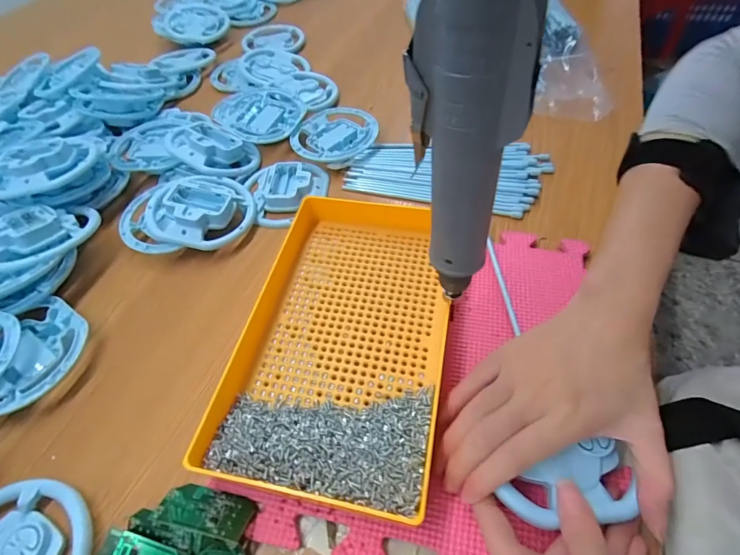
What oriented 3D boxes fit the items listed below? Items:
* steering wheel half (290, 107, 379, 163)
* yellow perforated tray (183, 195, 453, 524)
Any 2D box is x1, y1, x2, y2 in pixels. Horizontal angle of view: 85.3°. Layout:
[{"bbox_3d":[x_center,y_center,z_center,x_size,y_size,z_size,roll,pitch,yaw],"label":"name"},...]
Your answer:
[{"bbox_3d":[-0.044,-0.171,0.487,0.101,0.018,0.095,-1,53,2],"label":"steering wheel half"},{"bbox_3d":[-0.021,0.038,0.313,0.157,0.033,0.239,9,54,9],"label":"yellow perforated tray"}]

